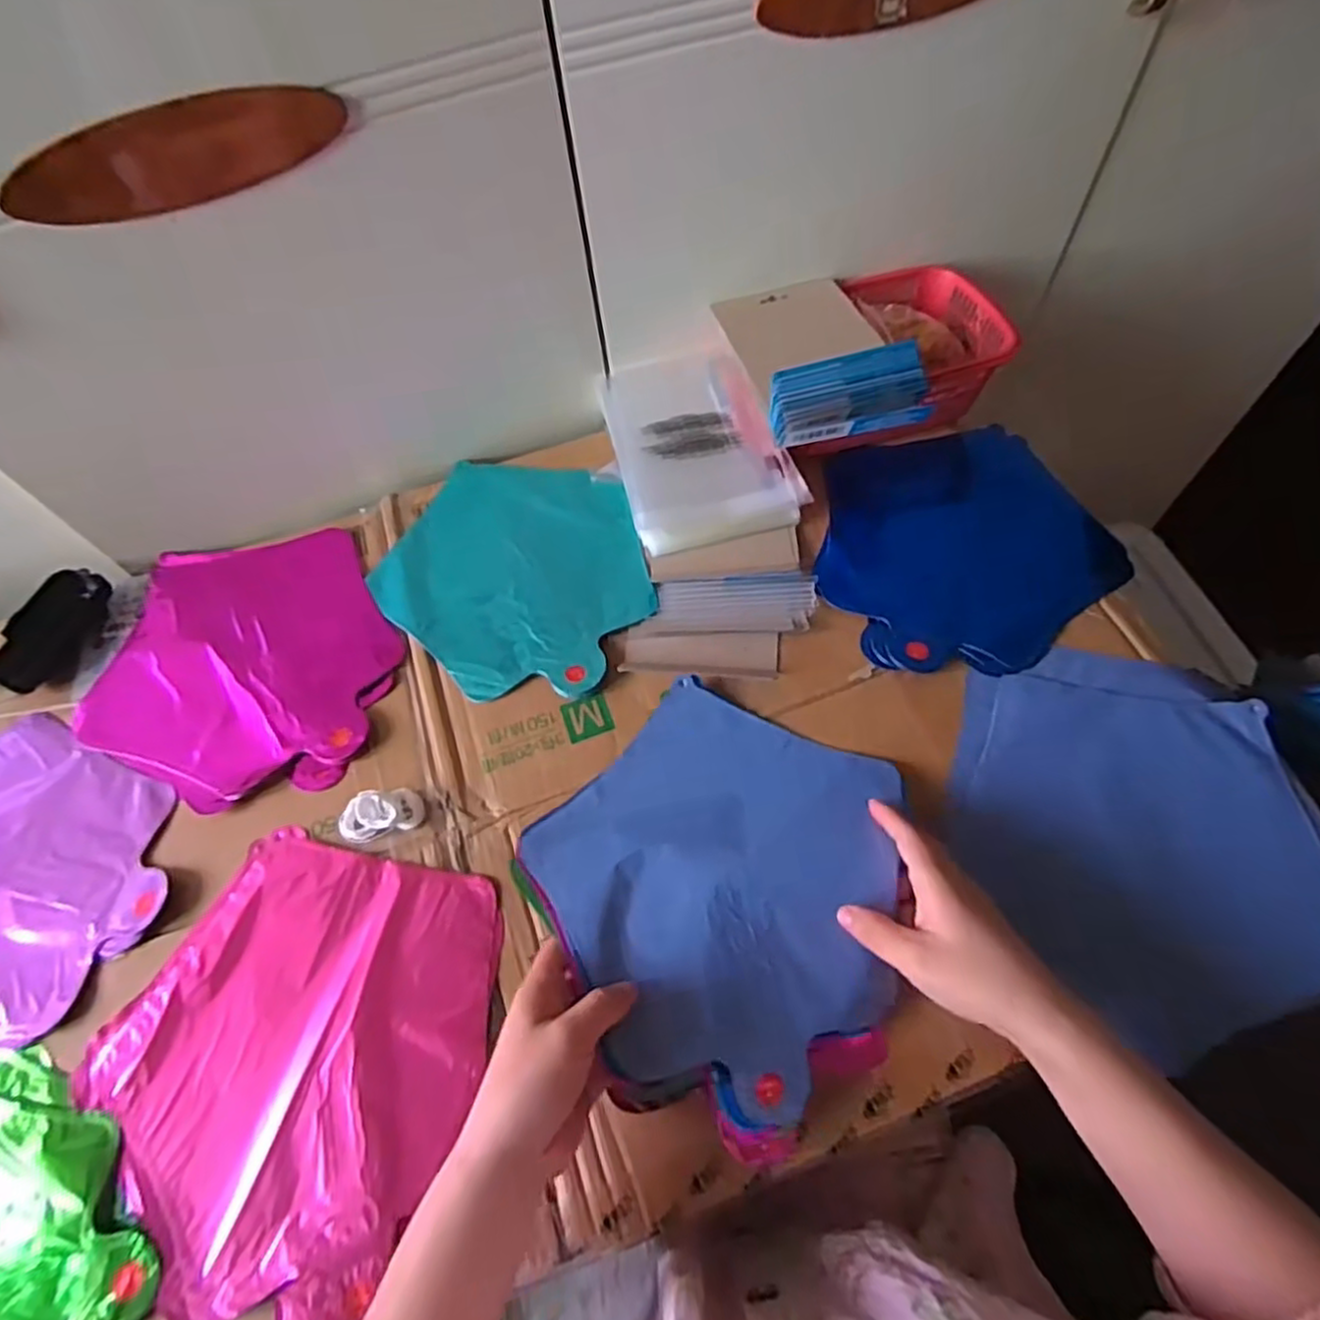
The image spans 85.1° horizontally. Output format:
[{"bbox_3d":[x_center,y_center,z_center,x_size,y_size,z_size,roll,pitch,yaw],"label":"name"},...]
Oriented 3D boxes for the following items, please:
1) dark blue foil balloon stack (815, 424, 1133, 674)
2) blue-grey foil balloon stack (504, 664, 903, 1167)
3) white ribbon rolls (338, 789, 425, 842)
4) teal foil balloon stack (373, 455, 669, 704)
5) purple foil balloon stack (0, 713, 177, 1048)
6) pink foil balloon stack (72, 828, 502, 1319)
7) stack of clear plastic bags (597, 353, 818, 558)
[{"bbox_3d":[0.237,-0.093,0.575,0.225,0.017,0.224,-18,60,-6],"label":"dark blue foil balloon stack"},{"bbox_3d":[0.046,0.136,0.447,0.232,0.044,0.230,-42,65,-19],"label":"blue-grey foil balloon stack"},{"bbox_3d":[-0.186,0.102,0.477,0.054,0.021,0.028,-19,60,-7],"label":"white ribbon rolls"},{"bbox_3d":[-0.113,-0.078,0.585,0.243,0.009,0.202,39,69,23],"label":"teal foil balloon stack"},{"bbox_3d":[-0.454,0.145,0.486,0.236,0.009,0.219,-18,60,-6],"label":"purple foil balloon stack"},{"bbox_3d":[-0.215,0.227,0.425,0.213,0.008,0.231,16,62,13],"label":"pink foil balloon stack"},{"bbox_3d":[0.029,-0.191,0.622,0.135,0.039,0.214,-13,60,-3],"label":"stack of clear plastic bags"}]

